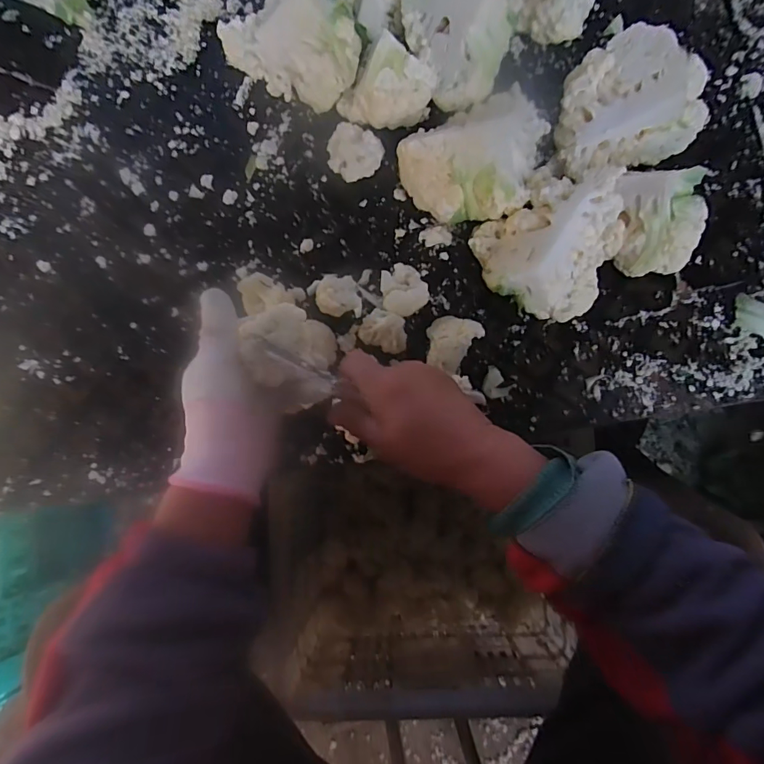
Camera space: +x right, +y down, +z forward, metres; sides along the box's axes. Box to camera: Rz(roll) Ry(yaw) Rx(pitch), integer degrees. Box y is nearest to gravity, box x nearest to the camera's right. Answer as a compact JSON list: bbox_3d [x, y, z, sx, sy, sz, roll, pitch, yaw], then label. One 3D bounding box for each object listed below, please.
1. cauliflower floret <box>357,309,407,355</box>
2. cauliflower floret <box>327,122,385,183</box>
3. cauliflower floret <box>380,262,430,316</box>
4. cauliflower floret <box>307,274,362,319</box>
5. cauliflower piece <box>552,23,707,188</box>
[{"bbox_3d":[0.003,-0.046,0.419,0.043,0.028,0.030,25,82,4],"label":"cauliflower floret"},{"bbox_3d":[-0.024,-0.211,0.433,0.051,0.043,0.037,-4,81,-1],"label":"cauliflower floret"},{"bbox_3d":[0.020,-0.082,0.419,0.040,0.036,0.049,-9,81,-1],"label":"cauliflower floret"},{"bbox_3d":[-0.043,-0.077,0.421,0.048,0.029,0.041,-4,81,-1],"label":"cauliflower floret"},{"bbox_3d":[0.217,-0.248,0.416,0.118,0.096,0.091,-16,81,-3],"label":"cauliflower piece"}]

